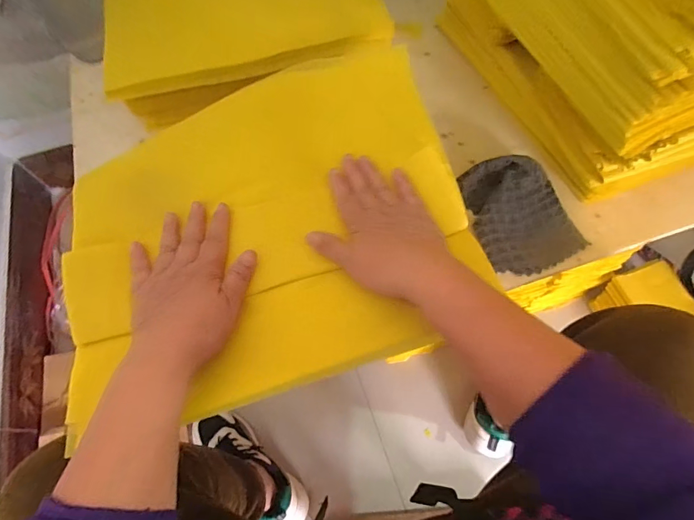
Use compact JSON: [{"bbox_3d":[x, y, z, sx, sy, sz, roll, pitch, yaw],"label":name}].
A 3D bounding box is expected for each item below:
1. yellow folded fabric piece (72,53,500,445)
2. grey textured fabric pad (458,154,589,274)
[{"bbox_3d":[-0.075,-0.045,0.383,0.368,0.033,0.326,-17,65,-6],"label":"yellow folded fabric piece"},{"bbox_3d":[0.195,-0.056,0.445,0.102,0.028,0.136,-14,65,-5],"label":"grey textured fabric pad"}]

